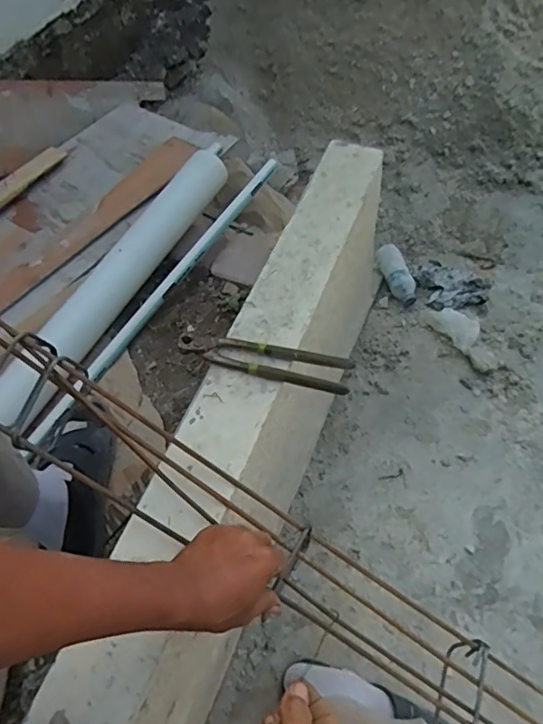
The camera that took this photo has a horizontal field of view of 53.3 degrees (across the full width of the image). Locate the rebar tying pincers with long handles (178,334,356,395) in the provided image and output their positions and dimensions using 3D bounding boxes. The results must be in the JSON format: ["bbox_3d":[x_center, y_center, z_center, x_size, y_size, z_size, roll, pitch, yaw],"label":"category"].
[{"bbox_3d":[-0.010,-0.002,0.675,0.216,0.013,0.048,11,61,10],"label":"rebar tying pincers with long handles"}]

